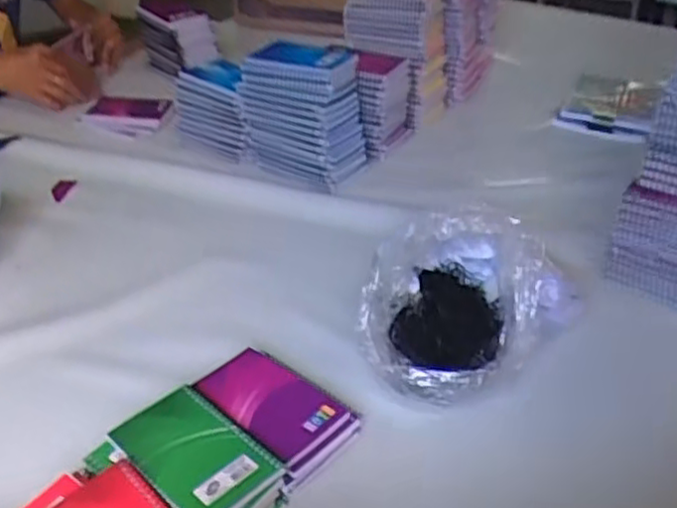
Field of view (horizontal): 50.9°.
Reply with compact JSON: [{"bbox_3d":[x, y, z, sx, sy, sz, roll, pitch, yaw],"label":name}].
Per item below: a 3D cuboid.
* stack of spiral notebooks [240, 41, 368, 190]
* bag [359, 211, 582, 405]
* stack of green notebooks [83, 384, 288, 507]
[{"bbox_3d":[-0.049,-0.205,0.989,0.161,0.169,0.104,24,40,30],"label":"stack of spiral notebooks"},{"bbox_3d":[0.116,0.032,0.655,0.193,0.114,0.179,13,35,17],"label":"bag"},{"bbox_3d":[-0.114,0.175,0.571,0.145,0.046,0.101,22,39,29],"label":"stack of green notebooks"}]

